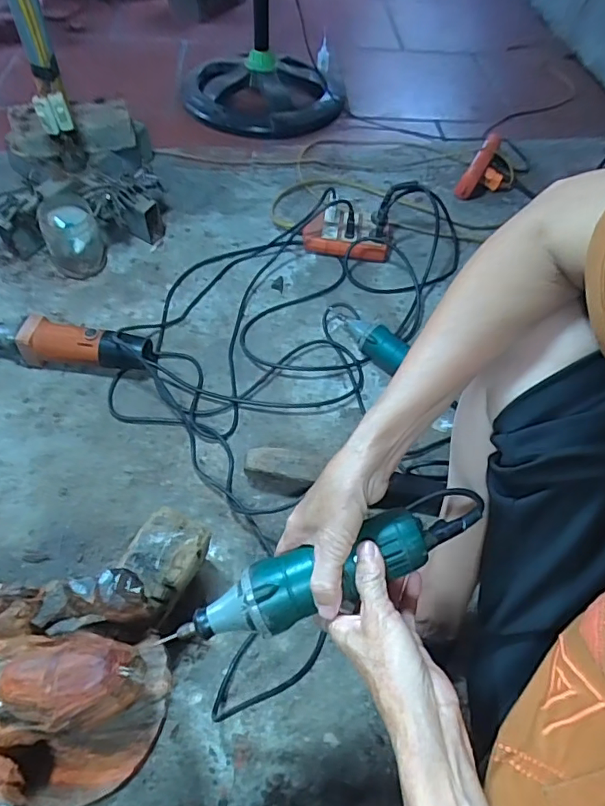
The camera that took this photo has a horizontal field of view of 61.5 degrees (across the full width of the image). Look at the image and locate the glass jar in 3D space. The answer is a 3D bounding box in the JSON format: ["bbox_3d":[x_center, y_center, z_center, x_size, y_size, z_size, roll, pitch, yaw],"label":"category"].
[{"bbox_3d":[-0.432,-0.316,0.956,0.098,0.129,0.098,2,55,-2],"label":"glass jar"}]

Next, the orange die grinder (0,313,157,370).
[{"bbox_3d":[-0.443,-0.102,0.830,0.402,0.075,0.065,6,55,1],"label":"orange die grinder"}]

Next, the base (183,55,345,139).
[{"bbox_3d":[-0.114,-0.929,1.515,0.478,0.078,0.376,4,54,-3],"label":"base"}]

